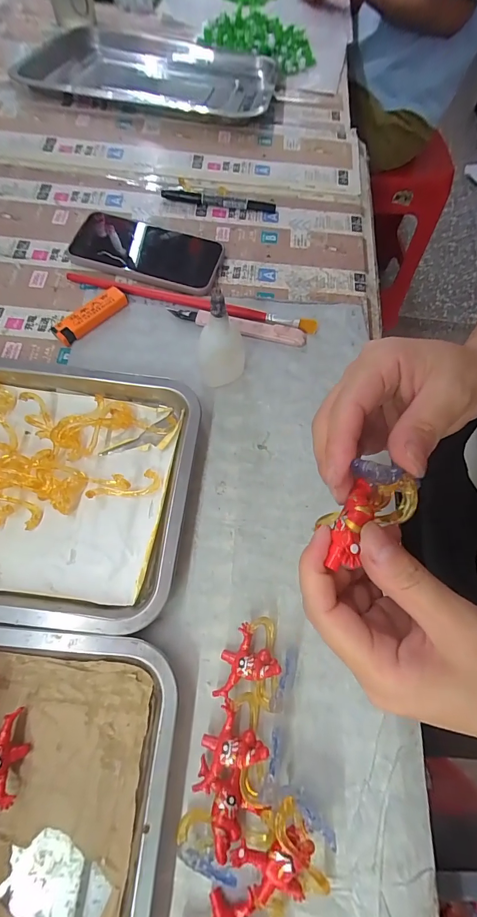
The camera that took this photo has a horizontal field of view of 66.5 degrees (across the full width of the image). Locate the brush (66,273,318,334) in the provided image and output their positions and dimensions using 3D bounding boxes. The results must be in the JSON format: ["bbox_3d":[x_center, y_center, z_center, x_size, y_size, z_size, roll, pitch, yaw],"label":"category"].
[{"bbox_3d":[-0.050,-0.164,0.380,0.265,0.010,0.021,14,68,4],"label":"brush"}]

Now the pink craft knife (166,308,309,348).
[{"bbox_3d":[-0.001,-0.137,0.374,0.139,0.008,0.022,11,68,2],"label":"pink craft knife"}]

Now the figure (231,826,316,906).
[{"bbox_3d":[0.019,0.236,0.213,0.045,0.023,0.033,6,67,1],"label":"figure"}]

